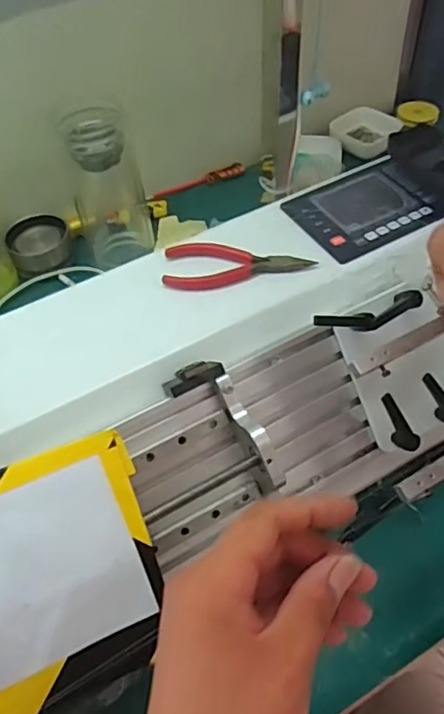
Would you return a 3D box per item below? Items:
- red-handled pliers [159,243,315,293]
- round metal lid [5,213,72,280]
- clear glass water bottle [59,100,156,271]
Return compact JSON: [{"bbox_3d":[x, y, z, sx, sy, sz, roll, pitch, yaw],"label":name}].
[{"bbox_3d":[0.013,-0.078,0.479,0.121,0.009,0.051,-1,52,3],"label":"red-handled pliers"},{"bbox_3d":[-0.219,-0.137,0.682,0.071,0.039,0.071,-2,51,2],"label":"round metal lid"},{"bbox_3d":[-0.131,-0.198,0.632,0.077,0.173,0.080,-15,52,-8],"label":"clear glass water bottle"}]

